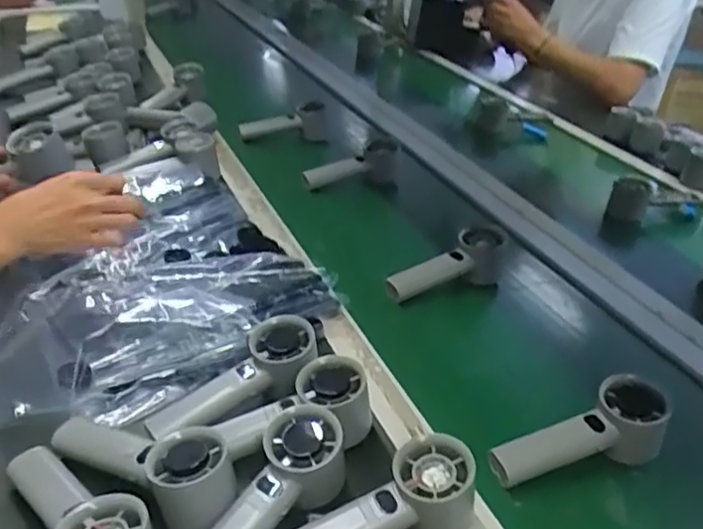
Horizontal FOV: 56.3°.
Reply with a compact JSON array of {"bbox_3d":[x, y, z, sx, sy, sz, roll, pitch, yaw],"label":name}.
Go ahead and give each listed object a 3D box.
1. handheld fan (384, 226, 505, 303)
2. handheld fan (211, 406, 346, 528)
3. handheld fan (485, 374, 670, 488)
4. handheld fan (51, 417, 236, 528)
[{"bbox_3d":[0.110,0.007,0.778,0.158,0.050,0.056,-21,38,-15],"label":"handheld fan"},{"bbox_3d":[-0.063,0.173,0.463,0.059,0.052,0.157,24,51,27],"label":"handheld fan"},{"bbox_3d":[0.188,0.147,0.553,0.152,0.055,0.047,-17,36,-11],"label":"handheld fan"},{"bbox_3d":[-0.153,0.148,0.489,0.172,0.050,0.058,9,28,32],"label":"handheld fan"}]

